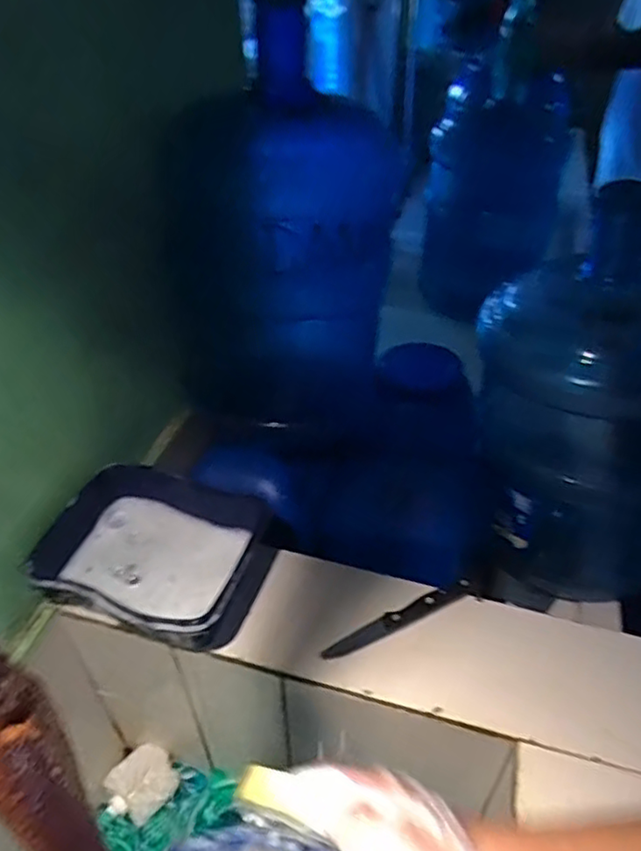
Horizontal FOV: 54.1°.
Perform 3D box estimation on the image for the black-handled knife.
[{"bbox_3d":[0.082,0.190,0.626,0.172,0.007,0.020,-20,45,-21],"label":"black-handled knife"}]

